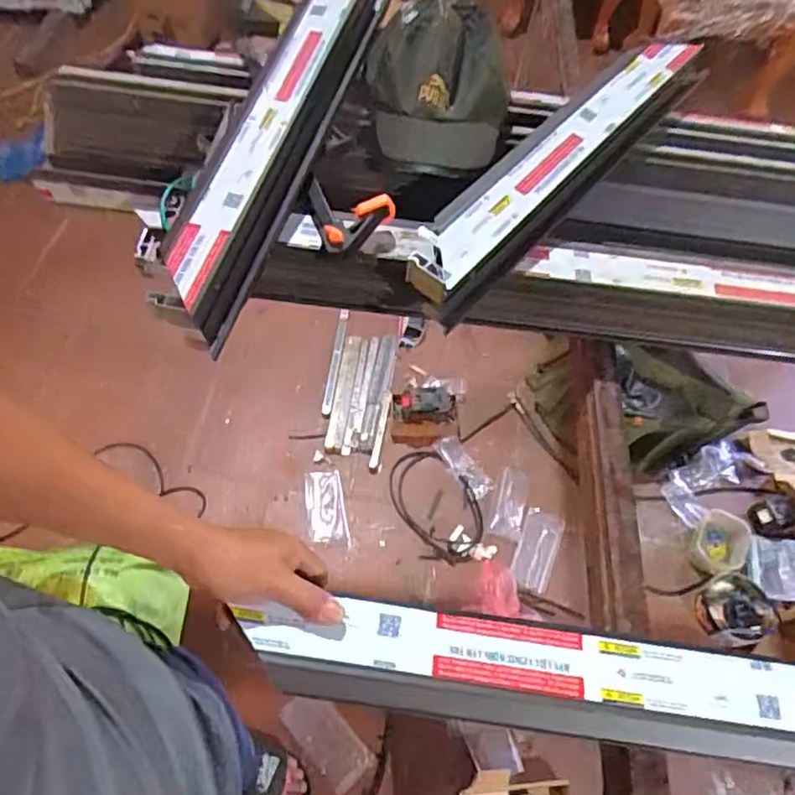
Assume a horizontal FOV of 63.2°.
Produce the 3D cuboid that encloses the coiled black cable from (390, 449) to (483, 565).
[{"bbox_3d":[0.098,0.249,1.522,0.190,0.033,0.294,-17,59,-16],"label":"coiled black cable"}]

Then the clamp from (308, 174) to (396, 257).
[{"bbox_3d":[-0.055,-0.182,0.680,0.092,0.045,0.069,10,56,2],"label":"clamp"}]

